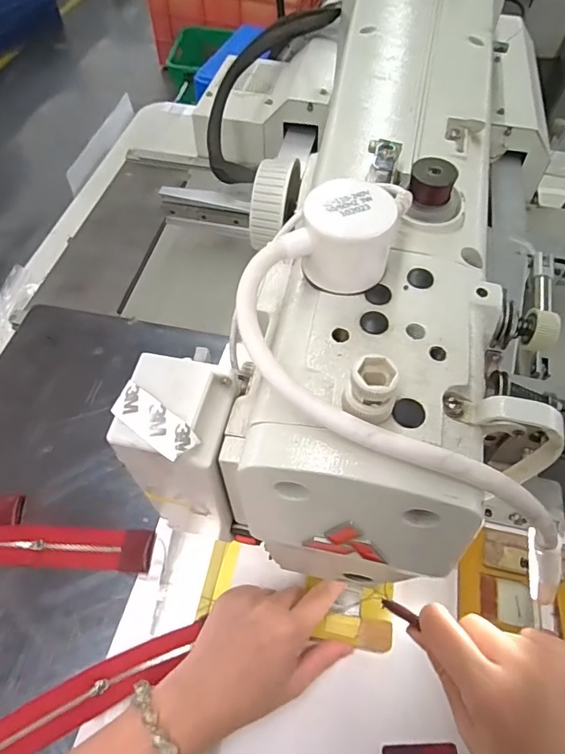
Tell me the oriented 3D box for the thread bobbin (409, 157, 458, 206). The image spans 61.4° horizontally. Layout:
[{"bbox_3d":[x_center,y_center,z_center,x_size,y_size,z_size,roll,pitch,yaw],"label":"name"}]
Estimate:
[{"bbox_3d":[0.078,-0.101,0.246,0.022,0.016,0.018,15,58,9],"label":"thread bobbin"}]

